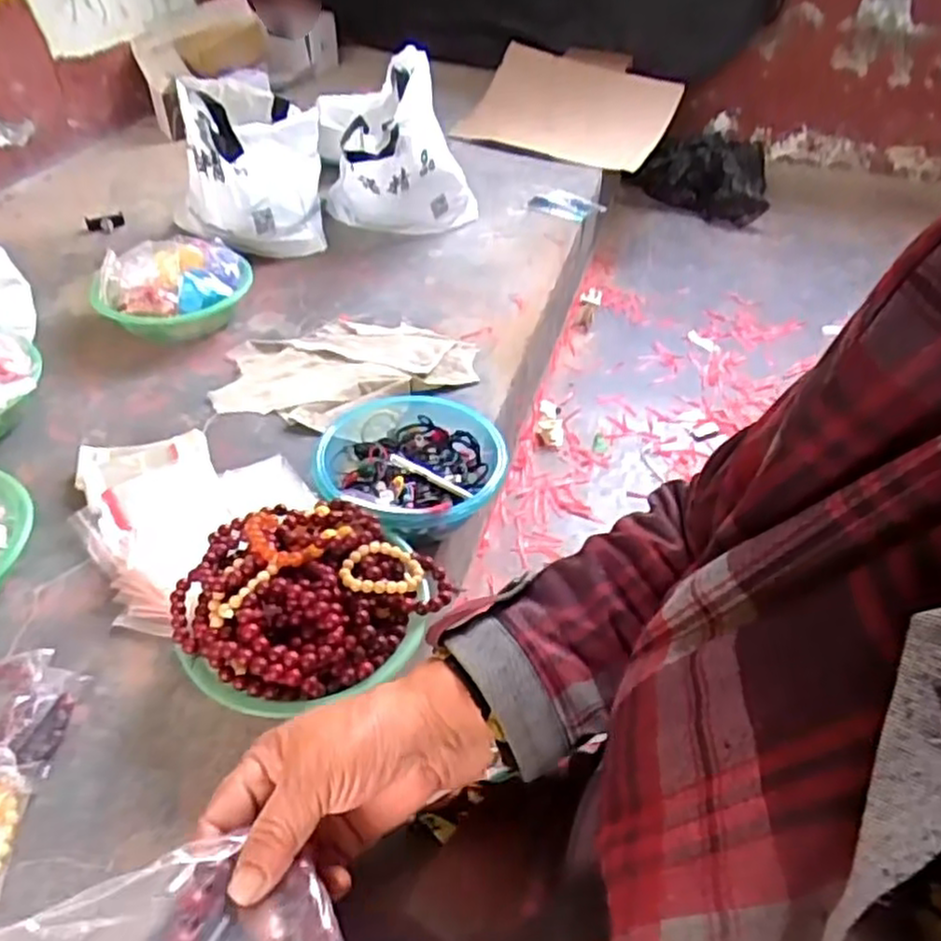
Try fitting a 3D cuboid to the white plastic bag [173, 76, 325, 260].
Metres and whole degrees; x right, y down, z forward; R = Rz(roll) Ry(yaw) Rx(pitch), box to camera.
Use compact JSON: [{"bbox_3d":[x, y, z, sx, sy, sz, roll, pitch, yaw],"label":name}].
[{"bbox_3d":[-0.403,-0.587,1.372,0.232,0.248,0.305,-5,44,-7],"label":"white plastic bag"}]

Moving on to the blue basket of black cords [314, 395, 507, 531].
[{"bbox_3d":[-0.071,0.000,0.890,0.223,0.076,0.236,3,43,0],"label":"blue basket of black cords"}]

